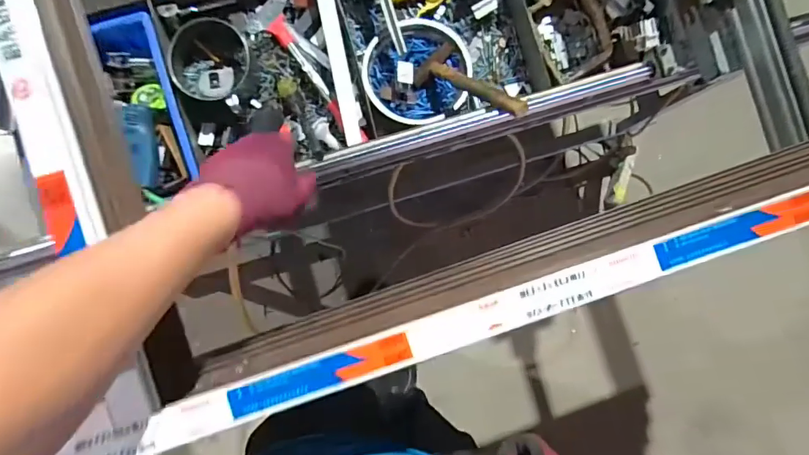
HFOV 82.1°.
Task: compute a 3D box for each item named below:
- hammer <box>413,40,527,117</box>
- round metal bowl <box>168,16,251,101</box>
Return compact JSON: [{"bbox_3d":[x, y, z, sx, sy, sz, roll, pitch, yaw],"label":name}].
[{"bbox_3d":[0.118,-0.251,0.810,0.090,0.291,0.032,-35,132,-4],"label":"hammer"},{"bbox_3d":[-0.371,-0.316,0.882,0.146,0.064,0.143,0,87,-3],"label":"round metal bowl"}]

